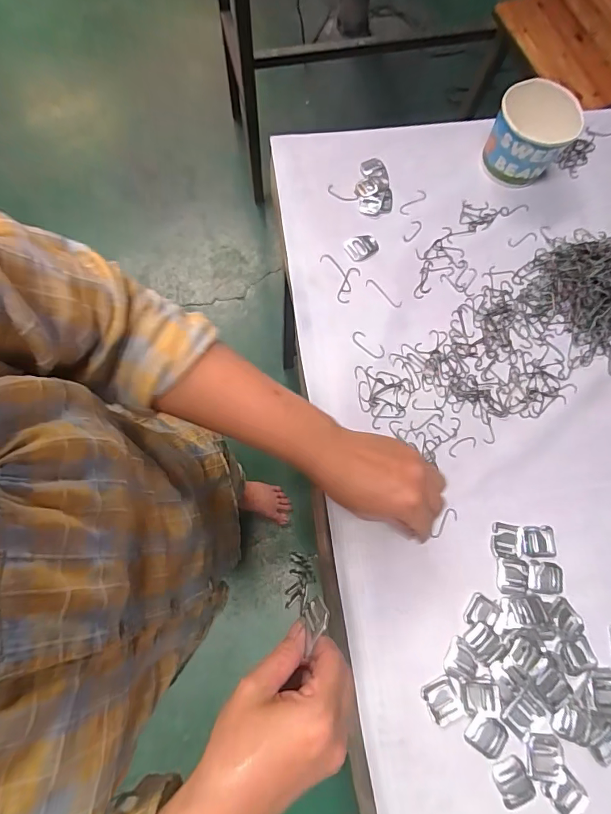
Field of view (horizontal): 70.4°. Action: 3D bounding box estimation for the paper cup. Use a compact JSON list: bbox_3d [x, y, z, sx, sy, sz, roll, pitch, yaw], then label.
[{"bbox_3d":[0.270,-0.329,0.529,0.088,0.075,0.087,0,75,-1],"label":"paper cup"}]

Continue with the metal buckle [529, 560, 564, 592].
[{"bbox_3d":[0.240,0.170,0.432,0.035,0.004,0.029,5,75,0],"label":"metal buckle"}]

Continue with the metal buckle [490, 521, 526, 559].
[{"bbox_3d":[0.207,0.137,0.442,0.032,0.004,0.034,2,75,-1],"label":"metal buckle"}]

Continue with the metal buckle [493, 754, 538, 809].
[{"bbox_3d":[0.187,0.337,0.388,0.031,0.004,0.035,-21,77,-7],"label":"metal buckle"}]

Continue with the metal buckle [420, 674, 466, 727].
[{"bbox_3d":[0.128,0.275,0.403,0.030,0.004,0.036,-22,77,-7],"label":"metal buckle"}]

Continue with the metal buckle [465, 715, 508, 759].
[{"bbox_3d":[0.167,0.302,0.398,0.035,0.004,0.030,36,77,7],"label":"metal buckle"}]

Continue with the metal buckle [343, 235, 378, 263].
[{"bbox_3d":[0.069,-0.192,0.524,0.038,0.004,0.032,-22,77,-7],"label":"metal buckle"}]

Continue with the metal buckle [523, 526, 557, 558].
[{"bbox_3d":[0.239,0.138,0.442,0.033,0.004,0.030,1,75,-1],"label":"metal buckle"}]

